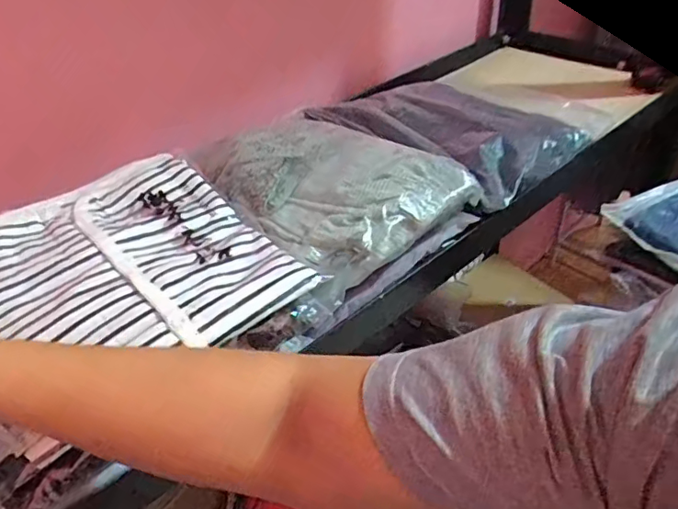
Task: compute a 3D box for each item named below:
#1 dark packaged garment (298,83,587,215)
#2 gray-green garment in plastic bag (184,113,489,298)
[{"bbox_3d":[0.145,-0.178,0.744,0.231,0.042,0.301,-33,46,-30],"label":"dark packaged garment"},{"bbox_3d":[-0.018,-0.086,0.613,0.201,0.056,0.276,-29,46,-33],"label":"gray-green garment in plastic bag"}]

